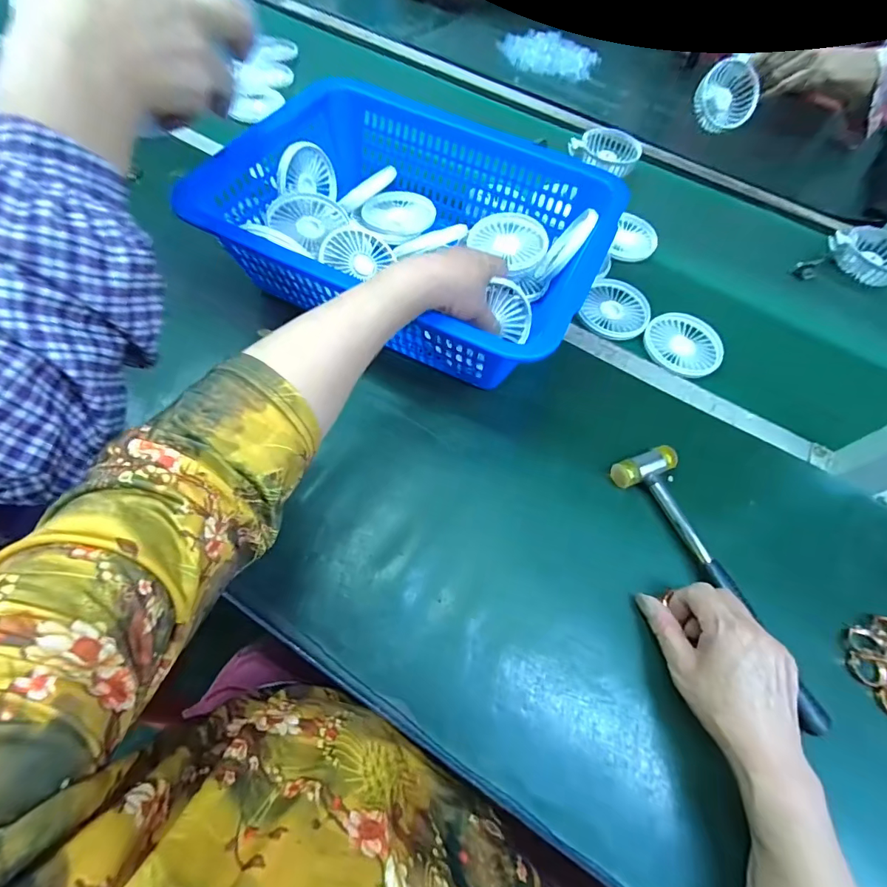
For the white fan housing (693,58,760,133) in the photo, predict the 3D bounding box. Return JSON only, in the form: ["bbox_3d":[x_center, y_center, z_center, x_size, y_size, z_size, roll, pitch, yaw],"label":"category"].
[{"bbox_3d":[0.424,-0.522,0.660,0.088,0.090,0.045,-29,26,0],"label":"white fan housing"}]

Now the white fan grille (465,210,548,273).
[{"bbox_3d":[0.079,-0.232,0.496,0.089,0.008,0.079,40,67,16],"label":"white fan grille"}]

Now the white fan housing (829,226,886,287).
[{"bbox_3d":[0.587,-0.258,0.593,0.091,0.026,0.095,3,61,-5],"label":"white fan housing"}]

